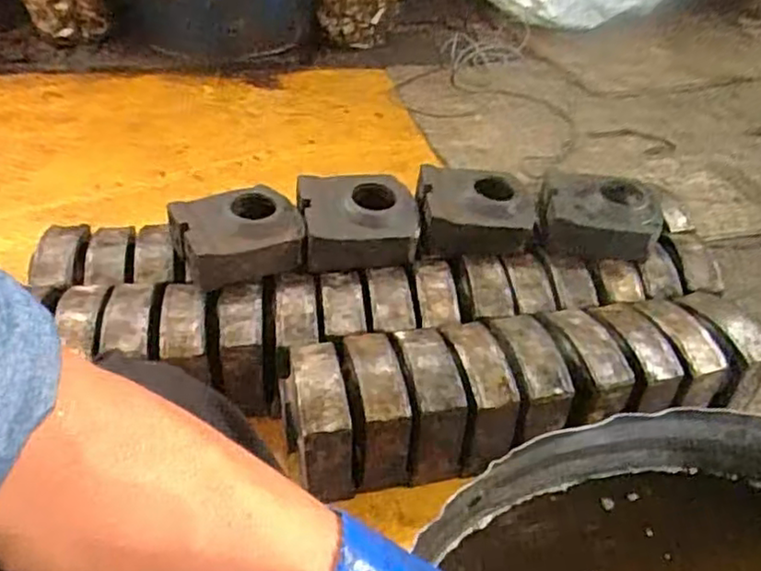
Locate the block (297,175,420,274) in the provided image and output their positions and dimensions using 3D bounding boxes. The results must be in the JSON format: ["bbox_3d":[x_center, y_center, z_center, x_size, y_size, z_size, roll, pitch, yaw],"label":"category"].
[{"bbox_3d":[-0.038,-0.109,1.114,0.184,0.078,0.169,-4,41,-8],"label":"block"}]

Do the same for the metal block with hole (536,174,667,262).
[{"bbox_3d":[0.373,-0.122,1.164,0.199,0.076,0.150,7,40,5],"label":"metal block with hole"}]

